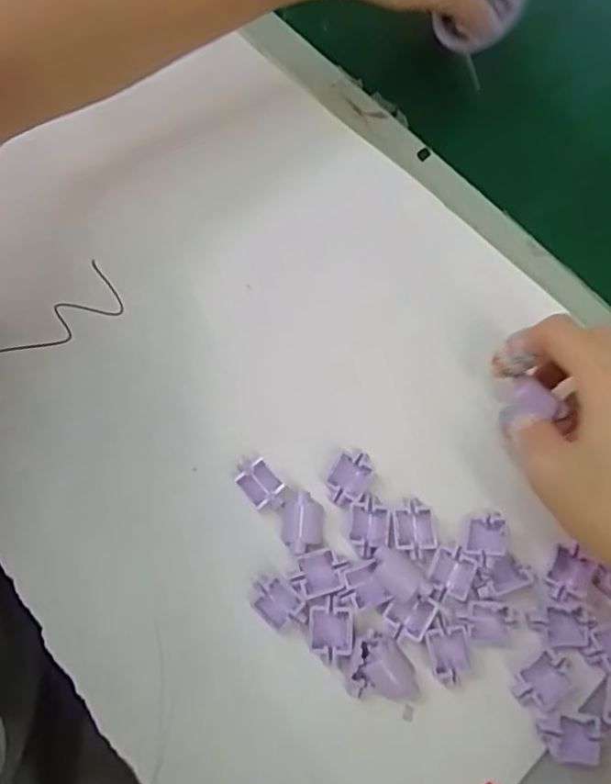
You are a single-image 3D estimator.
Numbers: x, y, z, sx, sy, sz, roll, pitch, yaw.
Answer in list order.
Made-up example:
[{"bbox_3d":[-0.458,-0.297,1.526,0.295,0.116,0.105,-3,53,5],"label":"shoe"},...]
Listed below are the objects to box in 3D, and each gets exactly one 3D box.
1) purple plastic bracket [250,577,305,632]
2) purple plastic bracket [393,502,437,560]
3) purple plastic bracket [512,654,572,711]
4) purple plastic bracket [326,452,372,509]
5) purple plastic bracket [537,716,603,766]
[{"bbox_3d":[-0.013,0.098,0.266,0.027,0.004,0.019,39,77,12],"label":"purple plastic bracket"},{"bbox_3d":[0.052,0.066,0.276,0.019,0.004,0.024,-5,72,-1],"label":"purple plastic bracket"},{"bbox_3d":[0.106,0.130,0.256,0.027,0.005,0.018,-34,74,-9],"label":"purple plastic bracket"},{"bbox_3d":[0.021,0.043,0.287,0.018,0.007,0.028,31,75,11],"label":"purple plastic bracket"},{"bbox_3d":[0.115,0.150,0.248,0.025,0.010,0.019,5,72,3],"label":"purple plastic bracket"}]

